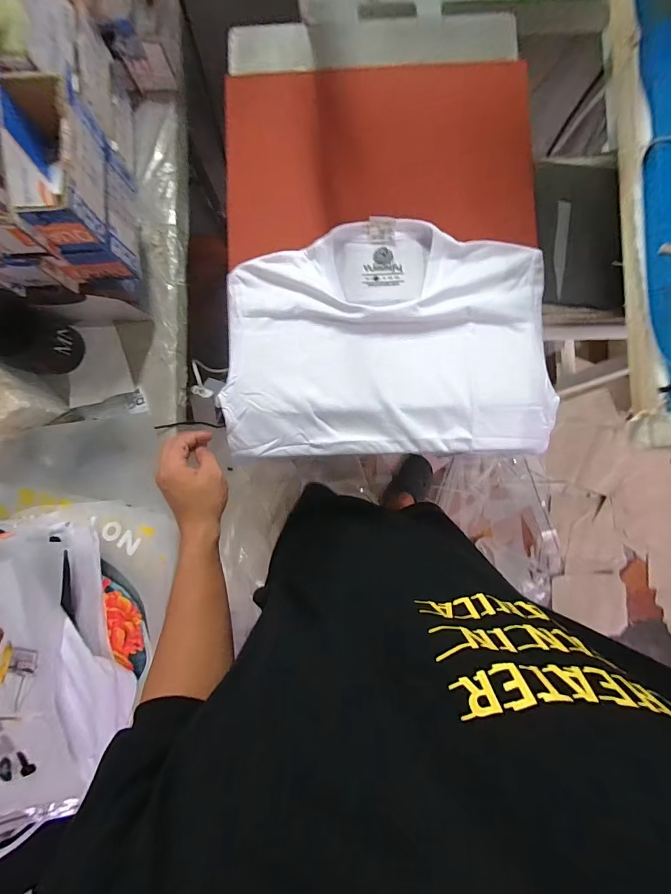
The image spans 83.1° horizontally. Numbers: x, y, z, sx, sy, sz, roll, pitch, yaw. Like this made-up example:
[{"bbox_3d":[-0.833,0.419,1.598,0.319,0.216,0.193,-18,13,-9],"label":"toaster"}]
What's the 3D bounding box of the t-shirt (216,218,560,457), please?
[{"bbox_3d":[0.064,-0.131,0.482,0.399,0.045,0.274,-2,86,-1],"label":"t-shirt"}]

